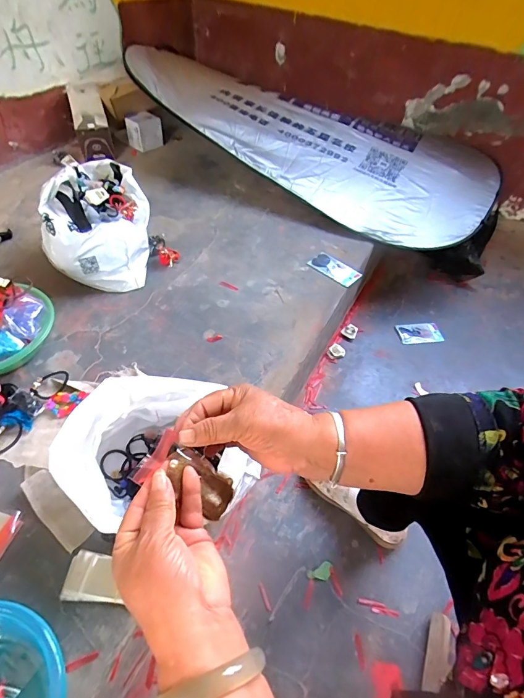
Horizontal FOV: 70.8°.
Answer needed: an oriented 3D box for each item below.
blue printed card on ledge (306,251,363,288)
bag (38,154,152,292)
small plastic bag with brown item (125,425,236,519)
[{"bbox_3d":[0.203,-0.221,1.011,0.142,0.011,0.087,37,57,25],"label":"blue printed card on ledge"},{"bbox_3d":[-0.393,-0.328,0.926,0.199,0.197,0.324,1,50,-4],"label":"bag"},{"bbox_3d":[-0.062,0.111,0.317,0.085,0.018,0.043,39,51,-13],"label":"small plastic bag with brown item"}]

